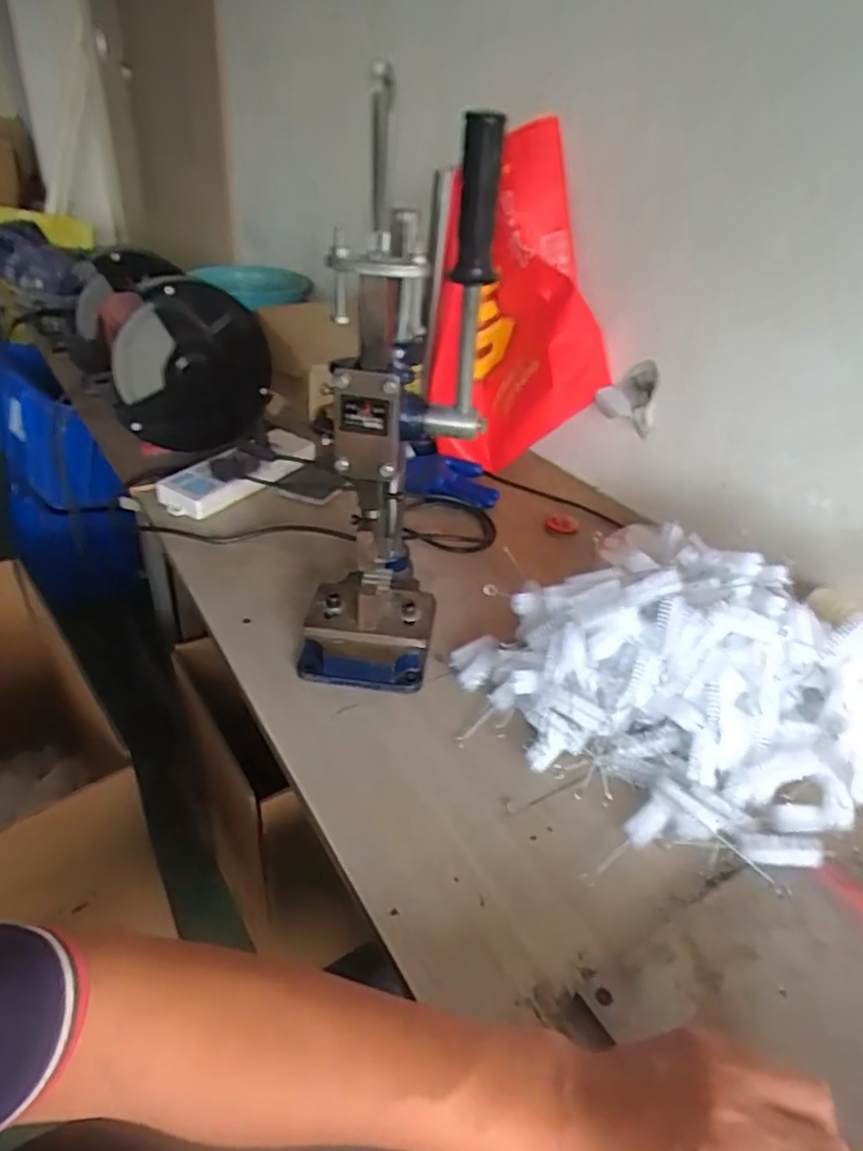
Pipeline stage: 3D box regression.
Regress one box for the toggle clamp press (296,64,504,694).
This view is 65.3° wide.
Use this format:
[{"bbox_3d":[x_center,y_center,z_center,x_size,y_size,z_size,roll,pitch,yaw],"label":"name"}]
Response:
[{"bbox_3d":[-0.034,-0.126,0.588,0.143,0.419,0.204,7,32,3],"label":"toggle clamp press"}]

